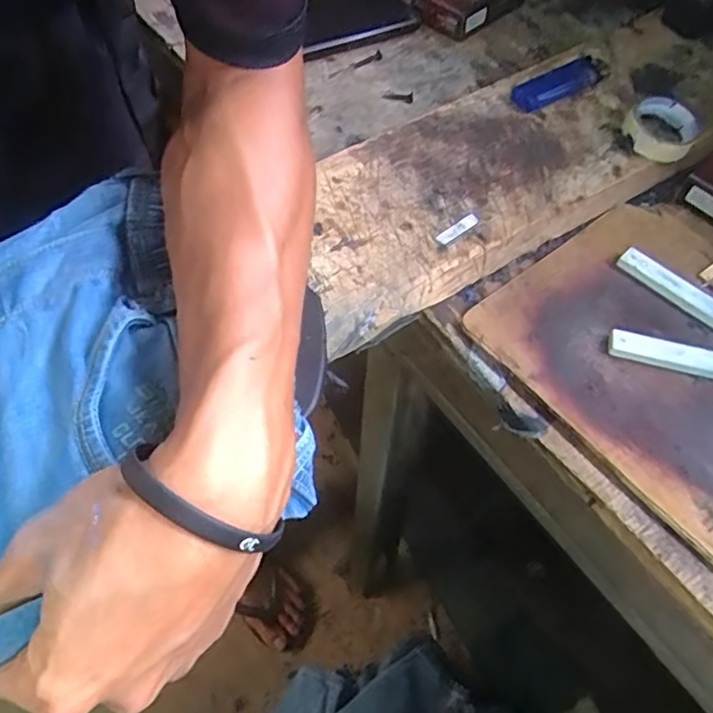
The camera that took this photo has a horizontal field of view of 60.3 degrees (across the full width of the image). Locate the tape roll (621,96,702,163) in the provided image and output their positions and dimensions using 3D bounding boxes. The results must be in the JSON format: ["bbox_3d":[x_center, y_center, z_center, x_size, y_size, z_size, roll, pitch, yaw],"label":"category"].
[{"bbox_3d":[0.210,-0.158,0.426,0.049,0.016,0.047,1,57,-2],"label":"tape roll"}]

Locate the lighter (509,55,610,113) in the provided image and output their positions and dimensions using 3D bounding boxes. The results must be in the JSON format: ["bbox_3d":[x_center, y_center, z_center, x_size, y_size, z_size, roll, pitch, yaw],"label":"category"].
[{"bbox_3d":[0.152,-0.203,0.458,0.079,0.015,0.028,-30,63,-20],"label":"lighter"}]

